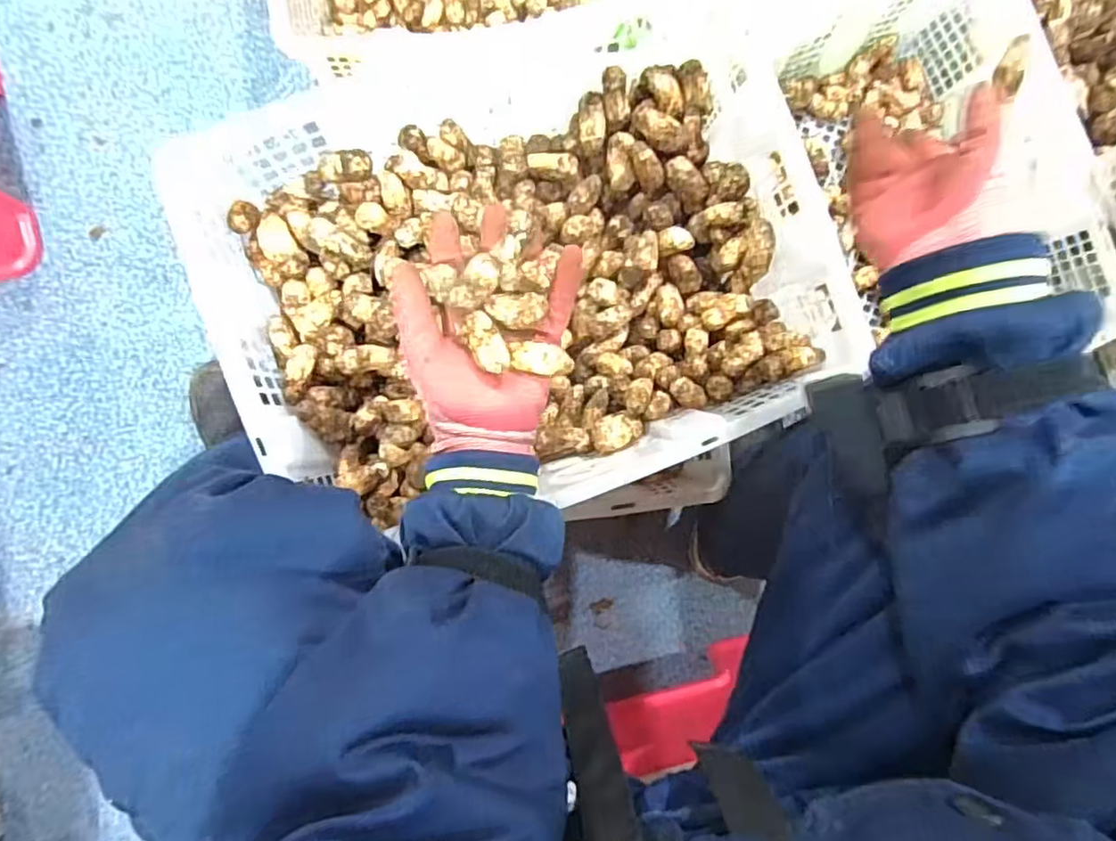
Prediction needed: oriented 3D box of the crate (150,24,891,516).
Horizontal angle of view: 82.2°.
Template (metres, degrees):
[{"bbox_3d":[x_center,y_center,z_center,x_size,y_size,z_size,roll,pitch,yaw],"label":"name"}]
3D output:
[{"bbox_3d":[-0.026,-0.112,0.549,0.471,0.122,0.335,-17,90,-6],"label":"crate"}]

